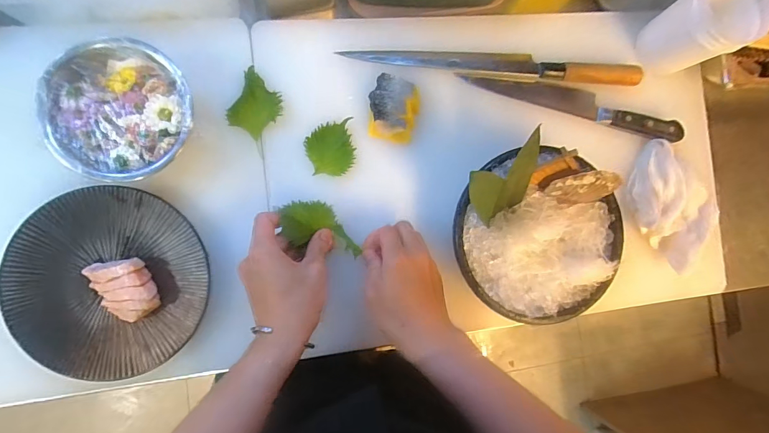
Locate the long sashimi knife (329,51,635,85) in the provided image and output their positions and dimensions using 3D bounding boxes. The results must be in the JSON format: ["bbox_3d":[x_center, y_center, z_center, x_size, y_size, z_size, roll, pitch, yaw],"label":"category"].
[{"bbox_3d":[0.139,-0.192,0.498,0.368,0.027,0.033,2,89,-7],"label":"long sashimi knife"}]

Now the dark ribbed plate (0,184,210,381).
[{"bbox_3d":[-0.290,0.069,0.425,0.191,0.032,0.191,0,89,-7],"label":"dark ribbed plate"}]

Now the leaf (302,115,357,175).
[{"bbox_3d":[-0.064,-0.080,0.473,0.055,0.009,0.062,-8,90,-7],"label":"leaf"}]

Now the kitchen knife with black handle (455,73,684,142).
[{"bbox_3d":[0.246,-0.149,0.520,0.295,0.024,0.034,14,88,-6],"label":"kitchen knife with black handle"}]

